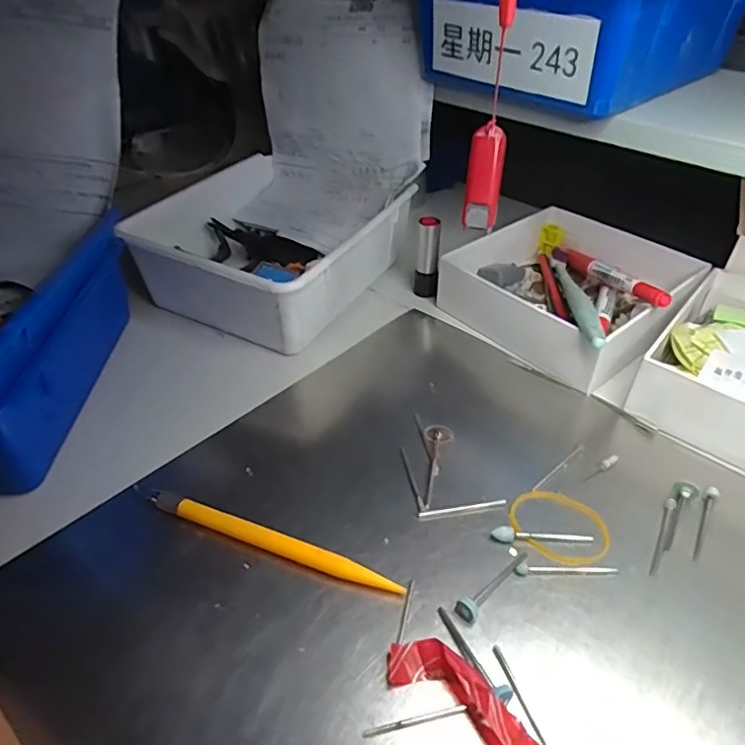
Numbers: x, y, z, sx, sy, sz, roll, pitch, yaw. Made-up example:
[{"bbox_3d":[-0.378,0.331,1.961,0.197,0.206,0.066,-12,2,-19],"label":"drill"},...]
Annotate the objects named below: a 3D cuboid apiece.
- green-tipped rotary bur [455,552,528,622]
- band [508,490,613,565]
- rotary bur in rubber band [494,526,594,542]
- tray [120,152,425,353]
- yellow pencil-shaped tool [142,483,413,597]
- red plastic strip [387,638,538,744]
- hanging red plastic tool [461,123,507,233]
[{"bbox_3d":[0.052,0.089,0.246,0.009,0.009,0.044,30,52,32],"label":"green-tipped rotary bur"},{"bbox_3d":[0.089,0.072,0.271,0.045,0.006,0.038,27,50,30],"label":"band"},{"bbox_3d":[0.079,0.076,0.264,0.046,0.006,0.006,0,42,4],"label":"rotary bur in rubber band"},{"bbox_3d":[-0.077,-0.096,0.434,0.166,0.063,0.173,21,47,25],"label":"tray"},{"bbox_3d":[-0.051,0.077,0.266,0.135,0.010,0.009,13,45,18],"label":"yellow pencil-shaped tool"},{"bbox_3d":[0.047,0.126,0.200,0.096,0.012,0.020,26,50,29],"label":"red plastic strip"},{"bbox_3d":[0.052,-0.090,0.265,0.014,0.045,0.015,12,21,17],"label":"hanging red plastic tool"}]

